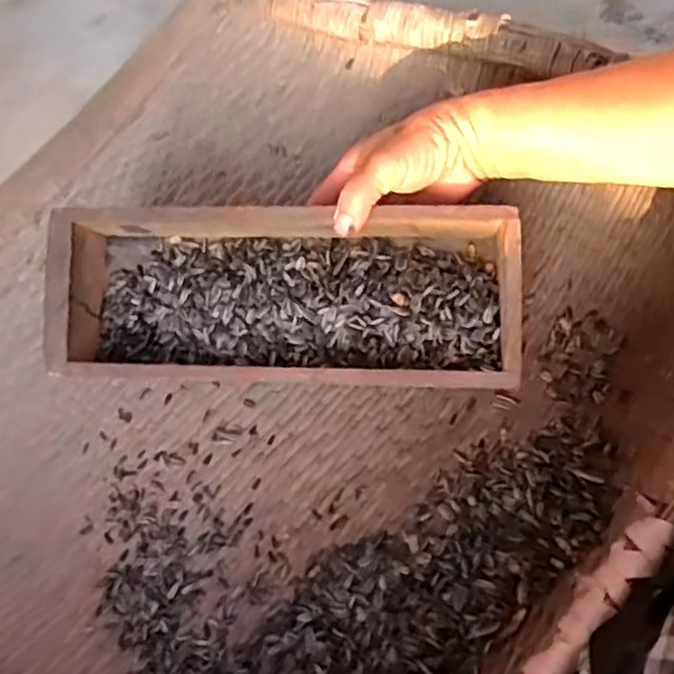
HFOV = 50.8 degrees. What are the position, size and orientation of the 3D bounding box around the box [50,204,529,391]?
[{"bbox_3d":[-0.038,-0.024,0.473,0.305,0.060,0.118,2,71,8],"label":"box"}]

